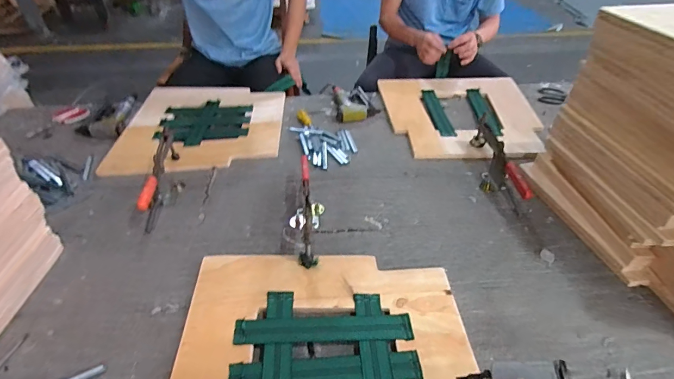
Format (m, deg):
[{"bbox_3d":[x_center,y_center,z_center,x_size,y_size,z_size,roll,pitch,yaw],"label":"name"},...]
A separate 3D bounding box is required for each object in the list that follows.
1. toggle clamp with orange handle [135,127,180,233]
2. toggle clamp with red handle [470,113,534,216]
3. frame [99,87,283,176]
[{"bbox_3d":[-0.424,-0.036,0.898,0.030,0.100,0.275,-4,40,-2],"label":"toggle clamp with orange handle"},{"bbox_3d":[0.396,-0.071,0.943,0.055,0.095,0.309,0,40,2],"label":"toggle clamp with red handle"},{"bbox_3d":[-0.406,-0.208,1.159,0.467,0.016,0.437,-2,40,0],"label":"frame"}]

